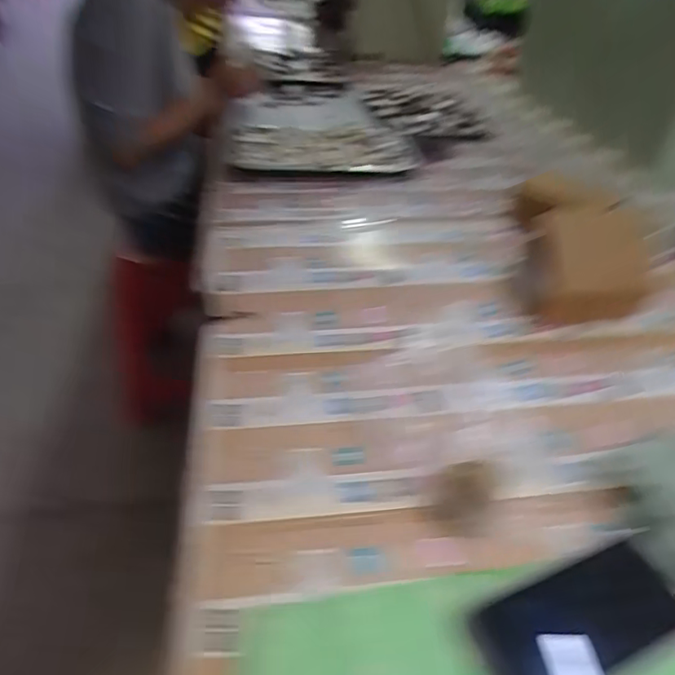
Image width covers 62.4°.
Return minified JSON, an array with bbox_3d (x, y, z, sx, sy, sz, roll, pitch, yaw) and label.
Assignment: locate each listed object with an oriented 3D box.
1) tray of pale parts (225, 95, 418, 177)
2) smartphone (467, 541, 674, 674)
[{"bbox_3d":[-0.050,-0.410,1.104,0.324,0.046,0.488,-7,40,-9],"label":"tray of pale parts"},{"bbox_3d":[0.167,0.190,0.372,0.149,0.015,0.066,-14,42,-18],"label":"smartphone"}]

